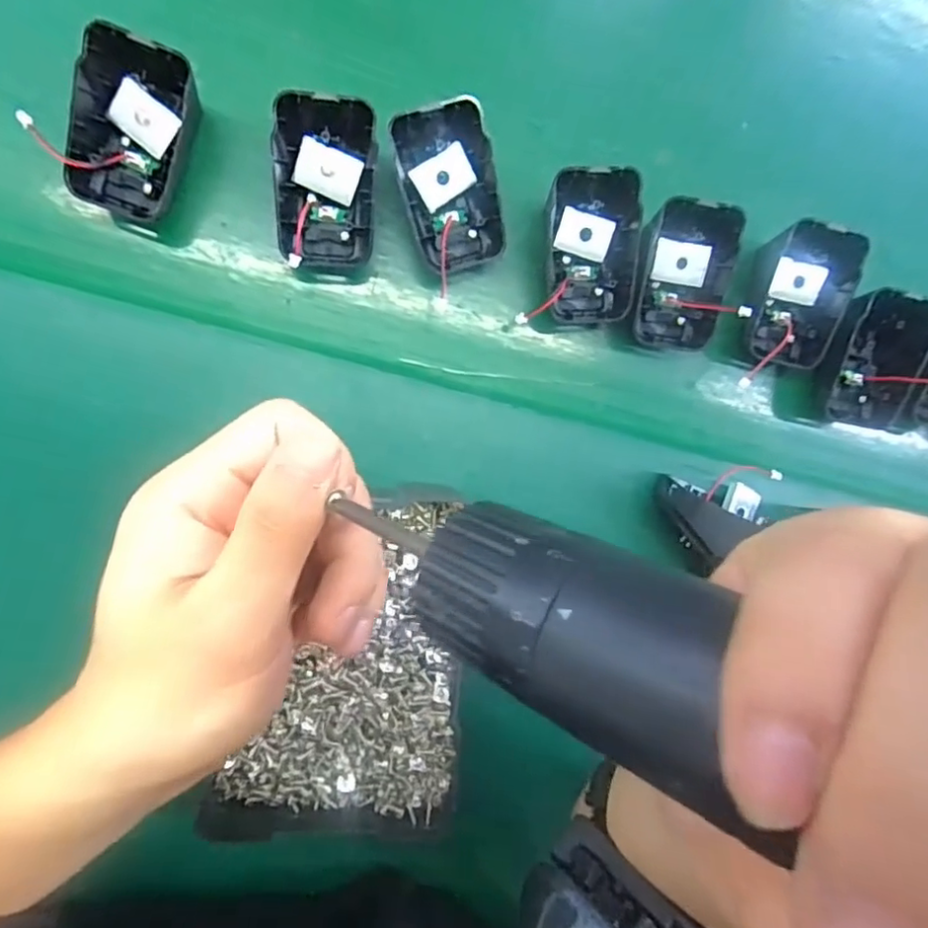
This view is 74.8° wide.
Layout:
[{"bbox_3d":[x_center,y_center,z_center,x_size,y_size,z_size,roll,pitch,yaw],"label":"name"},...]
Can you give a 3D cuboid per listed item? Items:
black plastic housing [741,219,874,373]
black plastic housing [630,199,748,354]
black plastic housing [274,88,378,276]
[{"bbox_3d":[0.170,-0.086,0.315,0.053,0.041,0.065,5,92,-9],"label":"black plastic housing"},{"bbox_3d":[0.109,-0.095,0.307,0.049,0.041,0.069,4,92,-9],"label":"black plastic housing"},{"bbox_3d":[-0.063,-0.128,0.279,0.046,0.035,0.065,3,92,-9],"label":"black plastic housing"}]

